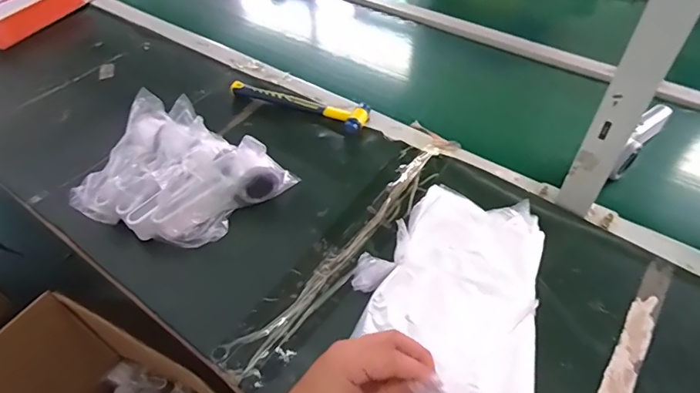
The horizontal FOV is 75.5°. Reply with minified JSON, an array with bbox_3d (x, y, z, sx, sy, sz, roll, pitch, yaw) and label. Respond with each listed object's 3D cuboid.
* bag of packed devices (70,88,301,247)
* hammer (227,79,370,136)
[{"bbox_3d":[-0.231,-0.022,0.614,0.235,0.101,0.196,25,55,22],"label":"bag of packed devices"},{"bbox_3d":[-0.084,-0.156,0.749,0.243,0.023,0.058,21,54,19],"label":"hammer"}]

